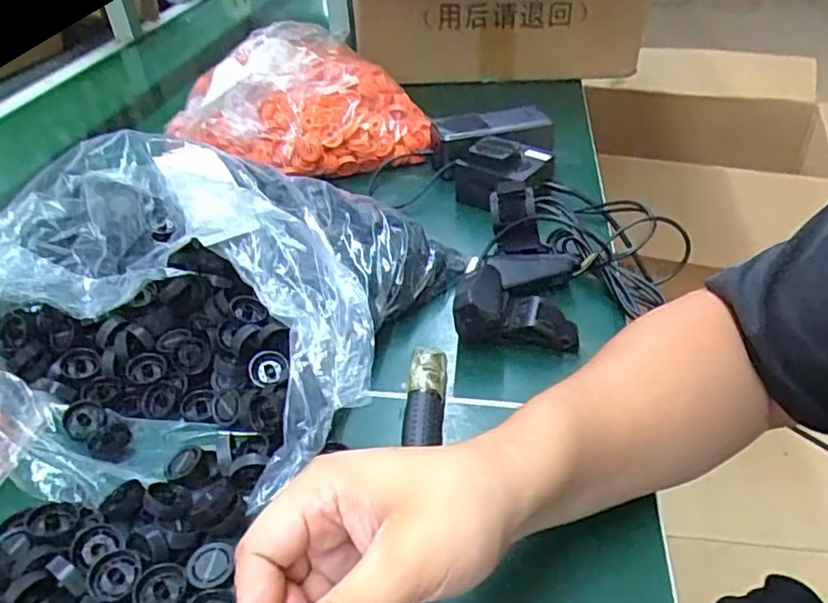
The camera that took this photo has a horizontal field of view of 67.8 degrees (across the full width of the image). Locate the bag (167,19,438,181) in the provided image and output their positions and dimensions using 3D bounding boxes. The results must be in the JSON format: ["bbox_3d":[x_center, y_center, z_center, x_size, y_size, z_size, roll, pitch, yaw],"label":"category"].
[{"bbox_3d":[-0.136,-0.243,0.732,0.279,0.109,0.211,-12,39,-9],"label":"bag"}]

